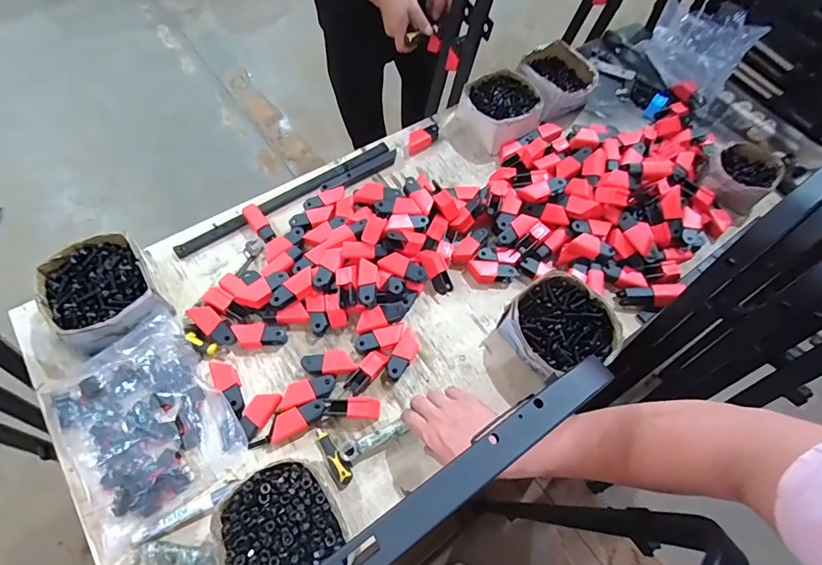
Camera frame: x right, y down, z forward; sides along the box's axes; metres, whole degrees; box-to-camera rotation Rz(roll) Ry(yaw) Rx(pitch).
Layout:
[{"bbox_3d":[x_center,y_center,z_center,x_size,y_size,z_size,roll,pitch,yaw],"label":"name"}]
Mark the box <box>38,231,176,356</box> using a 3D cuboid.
[{"bbox_3d":[-0.474,0.011,0.664,0.146,0.068,0.155,-28,69,-16],"label":"box"}]

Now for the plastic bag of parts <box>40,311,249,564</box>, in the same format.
[{"bbox_3d":[-0.381,0.202,0.617,0.211,0.041,0.267,-35,71,-19],"label":"plastic bag of parts"}]

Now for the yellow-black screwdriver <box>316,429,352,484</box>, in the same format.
[{"bbox_3d":[-0.114,0.251,0.627,0.018,0.021,0.086,-31,70,-18],"label":"yellow-black screwdriver"}]

